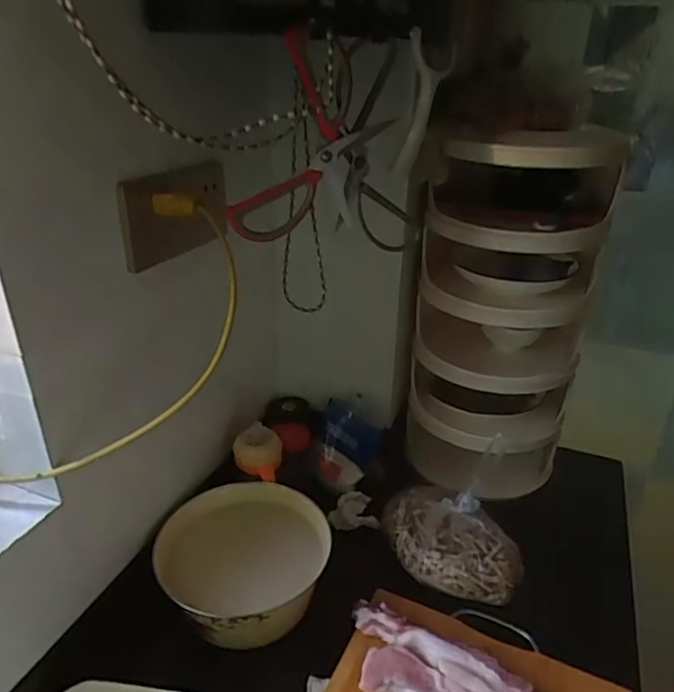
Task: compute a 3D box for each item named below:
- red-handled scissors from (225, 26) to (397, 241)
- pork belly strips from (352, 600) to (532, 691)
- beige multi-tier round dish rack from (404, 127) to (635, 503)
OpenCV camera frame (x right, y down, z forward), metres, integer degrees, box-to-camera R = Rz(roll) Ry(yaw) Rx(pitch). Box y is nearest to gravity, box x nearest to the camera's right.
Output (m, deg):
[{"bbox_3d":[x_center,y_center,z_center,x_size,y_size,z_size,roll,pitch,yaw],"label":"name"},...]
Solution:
[{"bbox_3d":[-0.029,-0.200,0.561,0.156,0.183,0.041,-4,28,-10],"label":"red-handled scissors"},{"bbox_3d":[0.097,0.338,0.592,0.192,0.031,0.083,14,30,23],"label":"pork belly strips"},{"bbox_3d":[0.251,-0.053,0.850,0.215,0.497,0.225,1,27,-1],"label":"beige multi-tier round dish rack"}]

